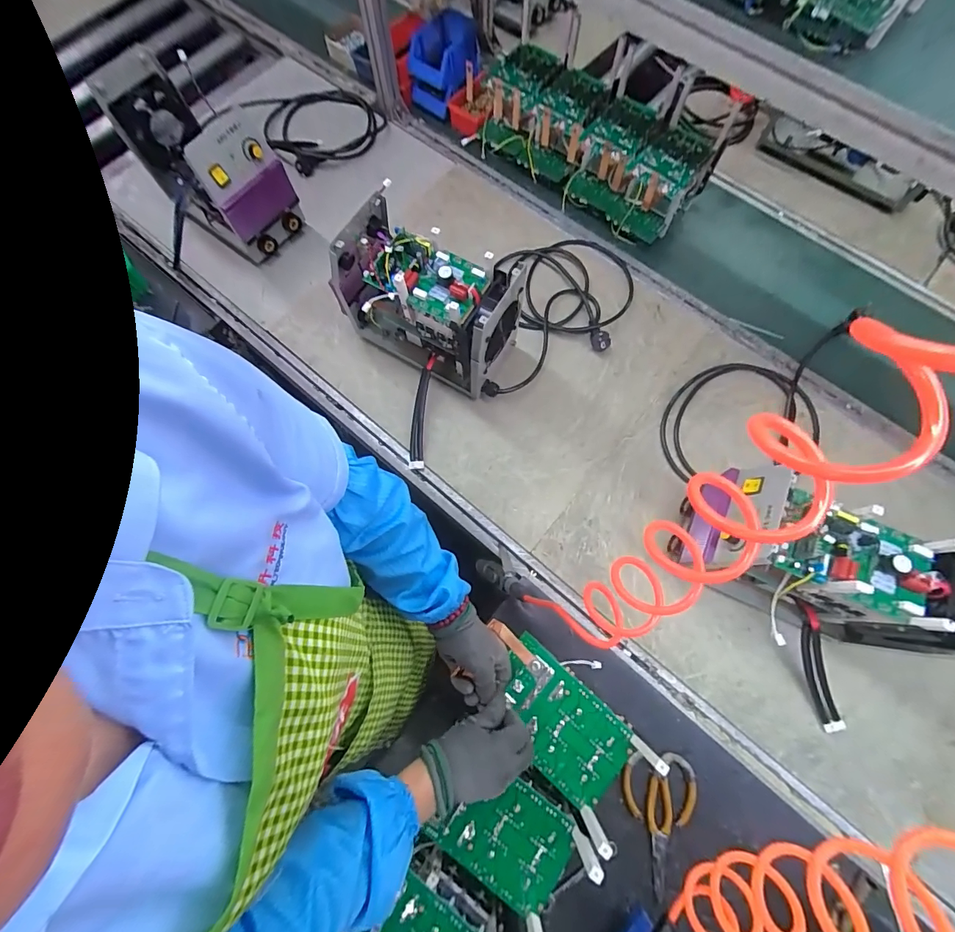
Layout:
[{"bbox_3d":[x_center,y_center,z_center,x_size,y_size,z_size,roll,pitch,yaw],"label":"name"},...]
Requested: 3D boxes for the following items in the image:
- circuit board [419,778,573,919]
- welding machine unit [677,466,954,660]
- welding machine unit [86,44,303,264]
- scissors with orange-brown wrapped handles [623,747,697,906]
[{"bbox_3d":[0.034,0.442,0.507,0.145,0.010,0.110,33,75,10],"label":"circuit board"},{"bbox_3d":[0.496,0.151,0.612,0.334,0.210,0.135,20,73,6],"label":"welding machine unit"},{"bbox_3d":[-0.554,-0.619,0.873,0.378,0.218,0.158,37,76,11],"label":"welding machine unit"},{"bbox_3d":[0.266,0.516,0.614,0.100,0.019,0.170,3,72,1],"label":"scissors with orange-brown wrapped handles"}]

